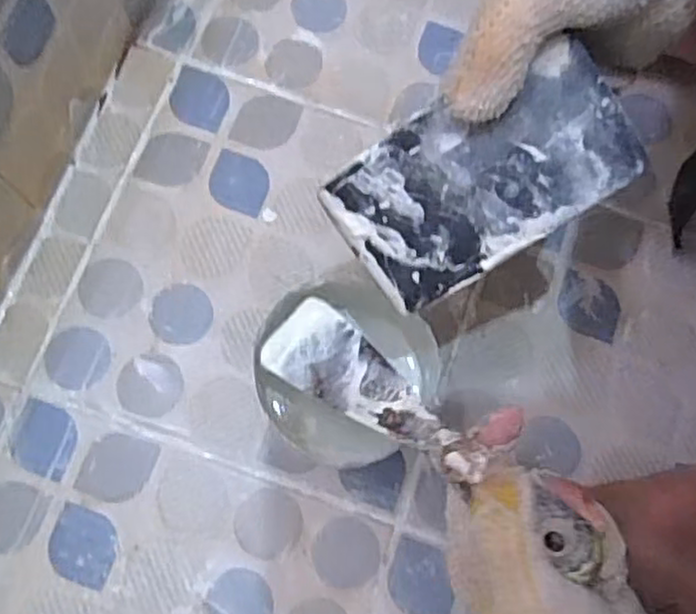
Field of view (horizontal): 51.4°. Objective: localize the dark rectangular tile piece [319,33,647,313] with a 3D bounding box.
[{"bbox_3d":[0.057,-0.058,0.327,0.129,0.004,0.075,-33,96,22],"label":"dark rectangular tile piece"}]

